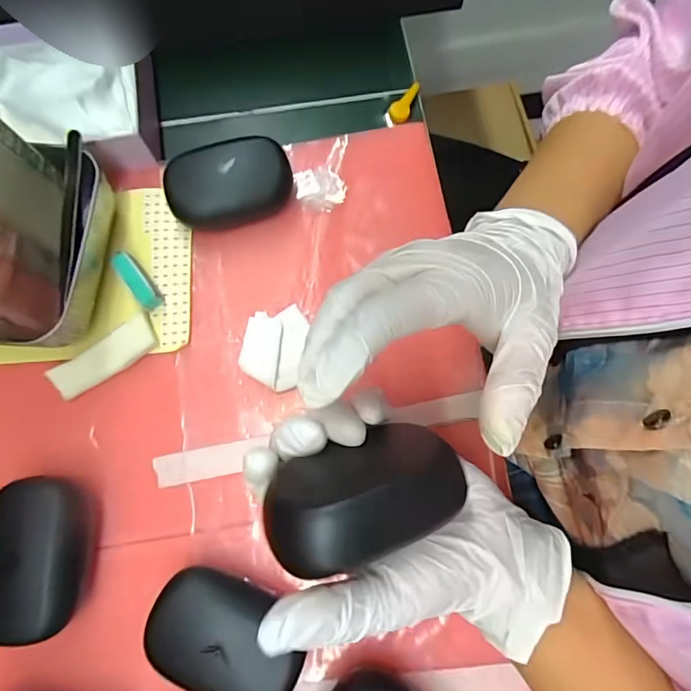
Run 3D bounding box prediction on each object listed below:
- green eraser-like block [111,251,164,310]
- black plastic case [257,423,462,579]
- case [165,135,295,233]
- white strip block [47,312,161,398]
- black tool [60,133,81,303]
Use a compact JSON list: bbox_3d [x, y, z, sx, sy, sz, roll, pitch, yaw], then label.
[{"bbox_3d":[-0.141,-0.044,0.303,0.013,0.010,0.043,-37,90,-11],"label":"green eraser-like block"},{"bbox_3d":[0.008,0.060,0.186,0.081,0.035,0.046,-22,74,-7],"label":"black plastic case"},{"bbox_3d":[-0.081,-0.112,0.313,0.084,0.034,0.056,-13,78,-5],"label":"case"},{"bbox_3d":[-0.158,0.008,0.296,0.070,0.007,0.025,-35,79,-7],"label":"white strip block"},{"bbox_3d":[-0.178,-0.084,0.290,0.008,0.008,0.104,7,94,2],"label":"black tool"}]

